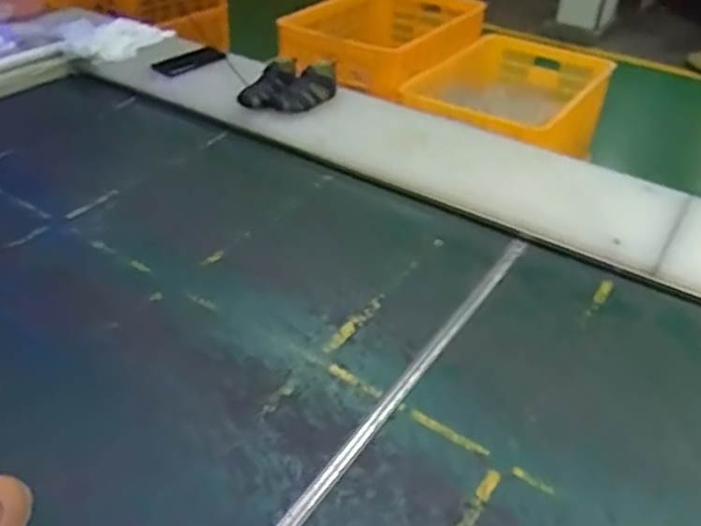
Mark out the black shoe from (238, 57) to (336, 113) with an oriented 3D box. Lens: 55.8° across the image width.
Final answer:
[{"bbox_3d":[-0.128,-0.371,1.362,0.194,0.089,0.094,1,37,-3],"label":"black shoe"}]

